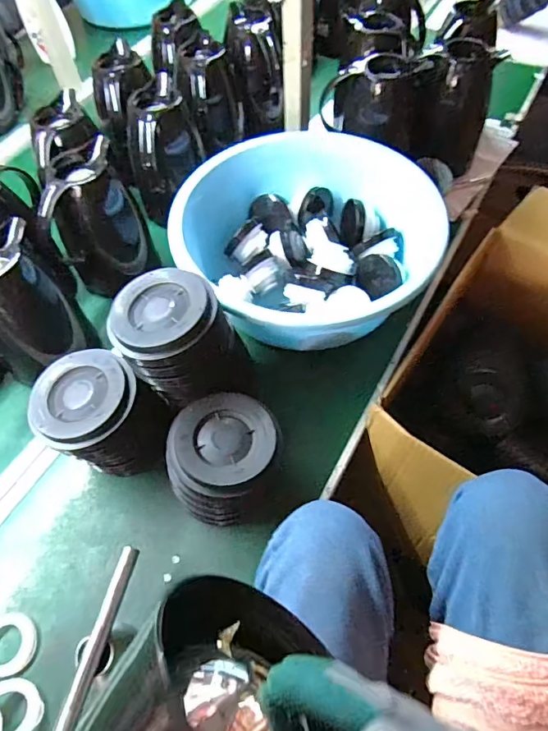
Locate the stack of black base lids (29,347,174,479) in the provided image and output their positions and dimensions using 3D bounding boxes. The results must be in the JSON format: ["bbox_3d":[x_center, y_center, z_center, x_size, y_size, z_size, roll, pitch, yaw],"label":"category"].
[{"bbox_3d":[-0.209,0.064,0.583,0.119,0.126,0.118,18,60,14],"label":"stack of black base lids"}]

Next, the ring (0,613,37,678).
[{"bbox_3d":[-0.285,0.295,0.509,0.059,0.008,0.058,-1,58,2],"label":"ring"}]

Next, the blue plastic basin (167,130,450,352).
[{"bbox_3d":[0.051,-0.190,0.715,0.339,0.114,0.352,-1,58,2],"label":"blue plastic basin"}]

